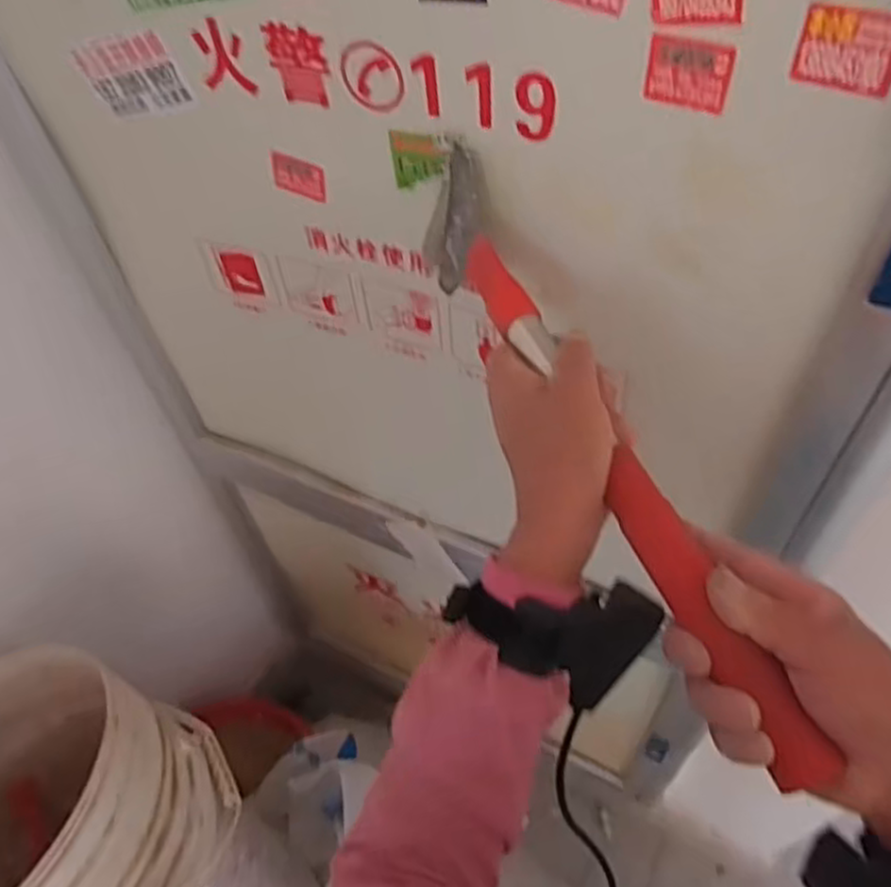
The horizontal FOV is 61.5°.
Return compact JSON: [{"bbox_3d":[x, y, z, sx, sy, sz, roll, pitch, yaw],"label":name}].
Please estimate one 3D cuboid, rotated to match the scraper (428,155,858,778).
[{"bbox_3d":[0.083,-0.005,0.404,0.032,0.082,0.372,-22,64,-12],"label":"scraper"}]

